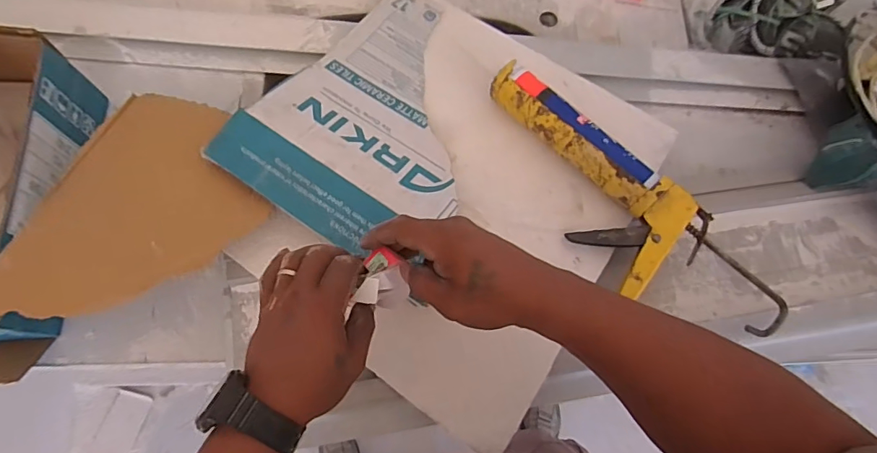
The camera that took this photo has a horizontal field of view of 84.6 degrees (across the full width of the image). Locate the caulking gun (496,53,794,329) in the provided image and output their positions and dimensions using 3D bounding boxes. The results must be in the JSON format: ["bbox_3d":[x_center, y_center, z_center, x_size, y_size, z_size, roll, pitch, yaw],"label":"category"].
[{"bbox_3d":[0.199,-0.020,0.547,0.395,0.068,0.124,41,76,10],"label":"caulking gun"}]

